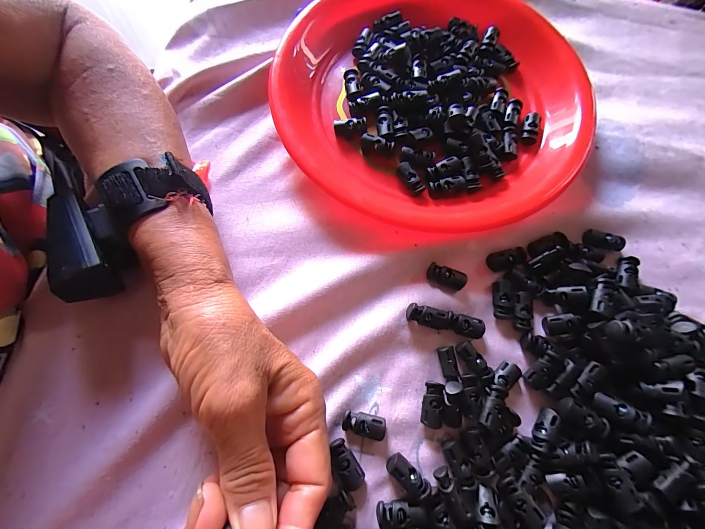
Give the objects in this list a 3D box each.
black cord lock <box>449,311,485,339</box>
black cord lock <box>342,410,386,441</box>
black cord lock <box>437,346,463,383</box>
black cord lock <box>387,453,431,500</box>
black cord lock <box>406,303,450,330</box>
[{"bbox_3d":[0.081,0.044,0.215,0.028,0.008,0.013,16,73,3],"label":"black cord lock"},{"bbox_3d":[0.008,0.103,0.196,0.027,0.008,0.014,12,73,2],"label":"black cord lock"},{"bbox_3d":[0.065,0.068,0.206,0.012,0.011,0.023,-7,73,-4],"label":"black cord lock"},{"bbox_3d":[0.034,0.129,0.186,0.028,0.011,0.012,38,76,10],"label":"black cord lock"},{"bbox_3d":[0.053,0.036,0.212,0.030,0.010,0.012,12,73,2],"label":"black cord lock"}]

